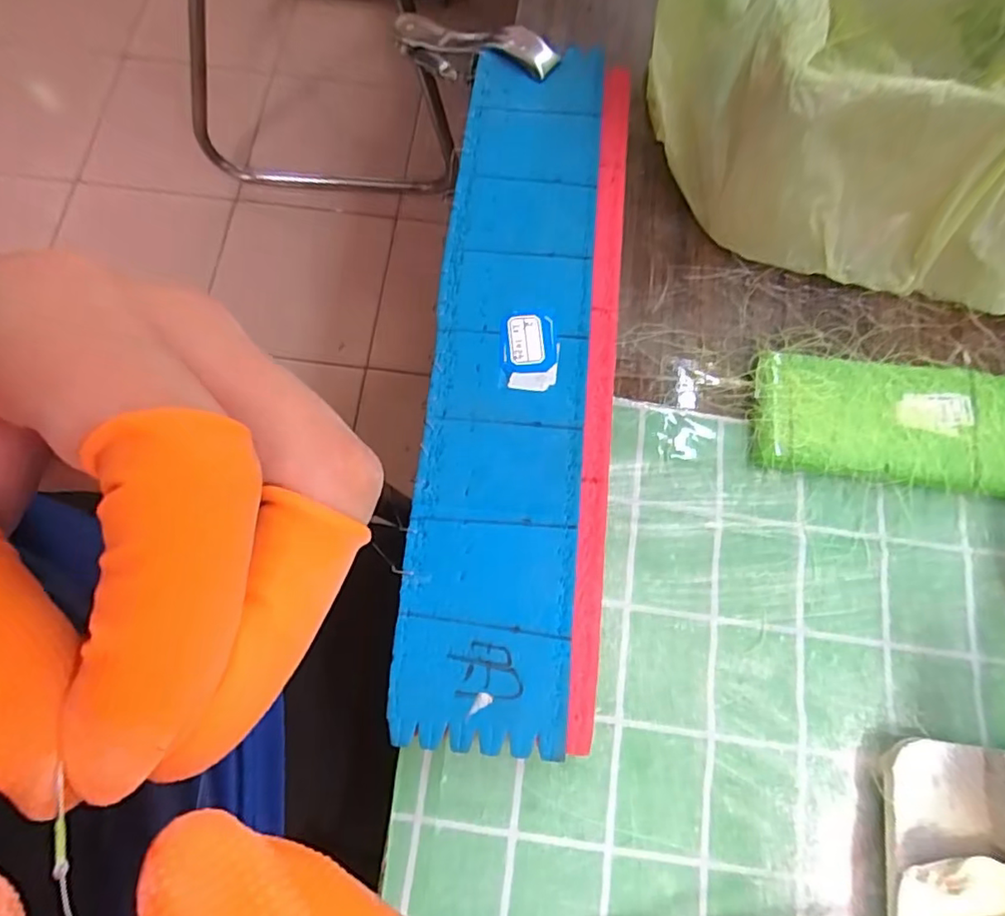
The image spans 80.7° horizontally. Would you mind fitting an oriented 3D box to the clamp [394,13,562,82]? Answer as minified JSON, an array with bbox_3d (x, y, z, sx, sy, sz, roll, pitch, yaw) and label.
[{"bbox_3d":[-0.019,-0.237,0.347,0.115,0.037,0.018,28,75,30],"label":"clamp"}]

